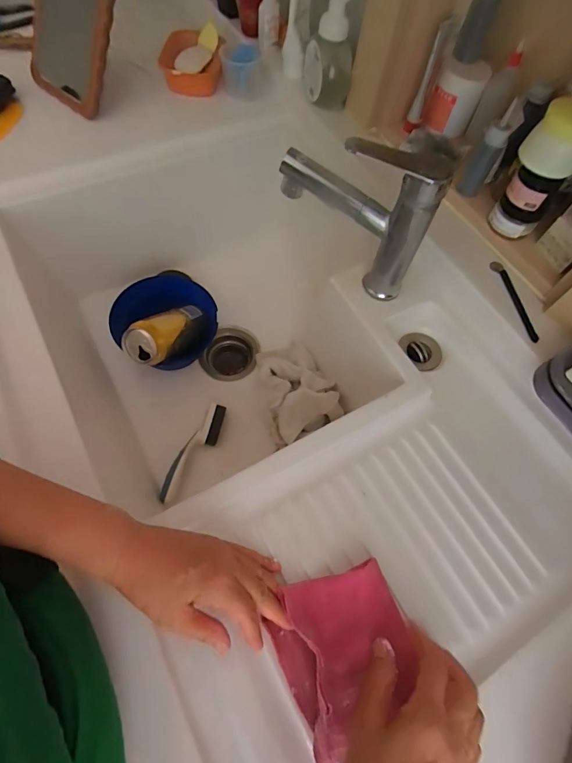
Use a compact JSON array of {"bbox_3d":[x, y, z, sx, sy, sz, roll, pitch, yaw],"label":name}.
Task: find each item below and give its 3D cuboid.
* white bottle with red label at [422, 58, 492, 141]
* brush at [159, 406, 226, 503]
[{"bbox_3d":[0.241,-0.402,0.580,0.066,0.084,0.058,24,65,7],"label":"white bottle with red label"},{"bbox_3d":[-0.145,0.109,0.625,0.036,0.027,0.165,30,66,10],"label":"brush"}]

